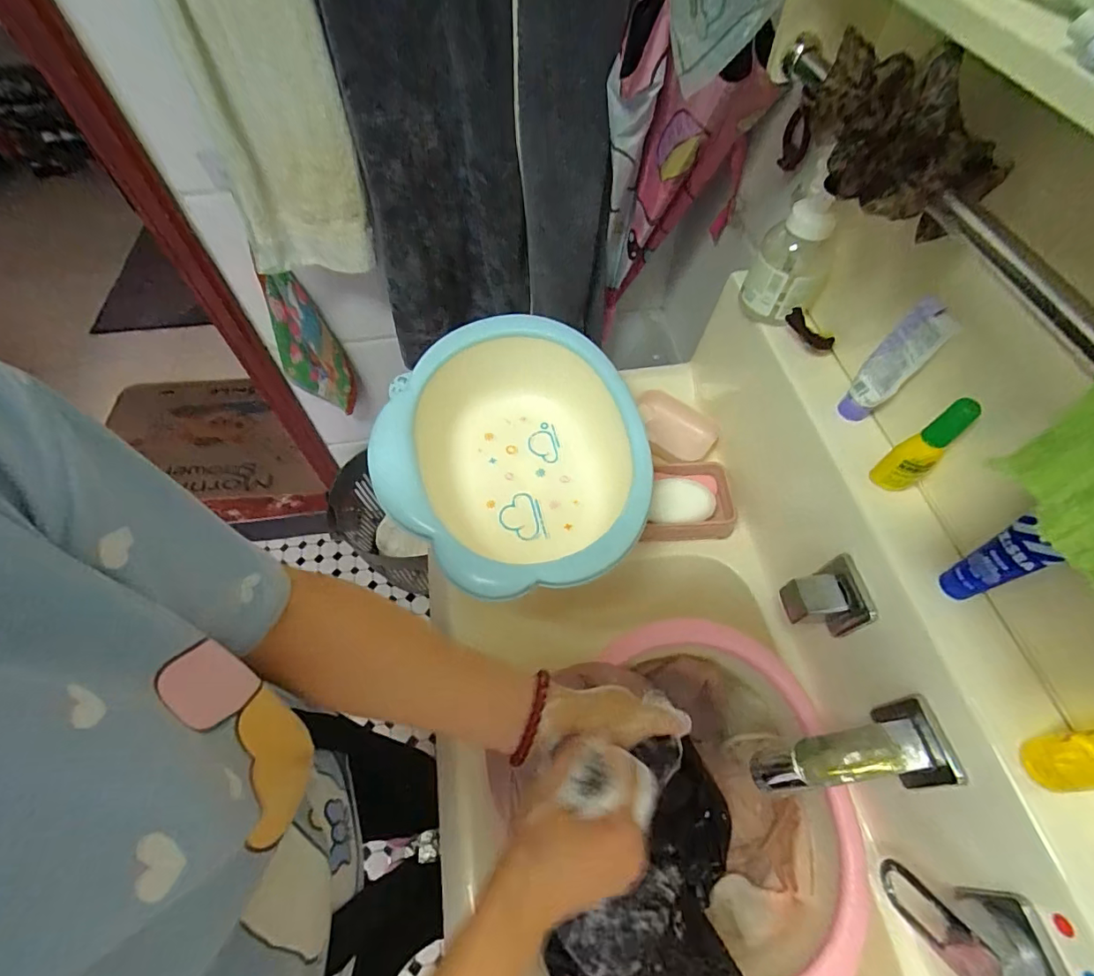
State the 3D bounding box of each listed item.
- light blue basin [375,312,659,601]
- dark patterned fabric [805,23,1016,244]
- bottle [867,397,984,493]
[{"bbox_3d":[-0.043,-0.026,0.583,0.272,0.136,0.313,-8,59,-4],"label":"light blue basin"},{"bbox_3d":[0.218,-0.210,0.319,0.044,0.074,0.116,-23,61,-13],"label":"dark patterned fabric"},{"bbox_3d":[0.290,-0.031,0.404,0.021,0.095,0.029,-32,63,-18],"label":"bottle"}]

